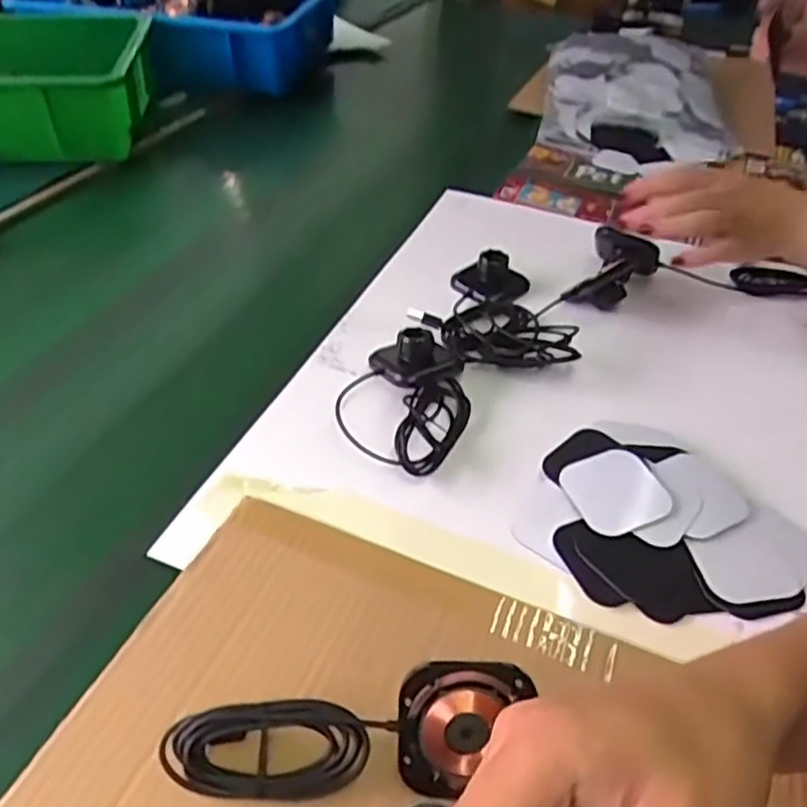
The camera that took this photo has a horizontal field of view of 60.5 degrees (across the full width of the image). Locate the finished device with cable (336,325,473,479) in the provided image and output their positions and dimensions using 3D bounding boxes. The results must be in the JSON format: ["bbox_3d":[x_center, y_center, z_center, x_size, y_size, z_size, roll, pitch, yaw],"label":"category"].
[{"bbox_3d":[0.002,-0.006,0.475,0.084,0.032,0.113,17,43,14],"label":"finished device with cable"}]

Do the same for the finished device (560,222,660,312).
[{"bbox_3d":[0.182,-0.115,0.599,0.059,0.042,0.083,22,45,19],"label":"finished device"}]

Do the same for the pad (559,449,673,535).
[{"bbox_3d":[0.132,0.055,0.431,0.057,0.009,0.056,-10,44,-15],"label":"pad"}]

